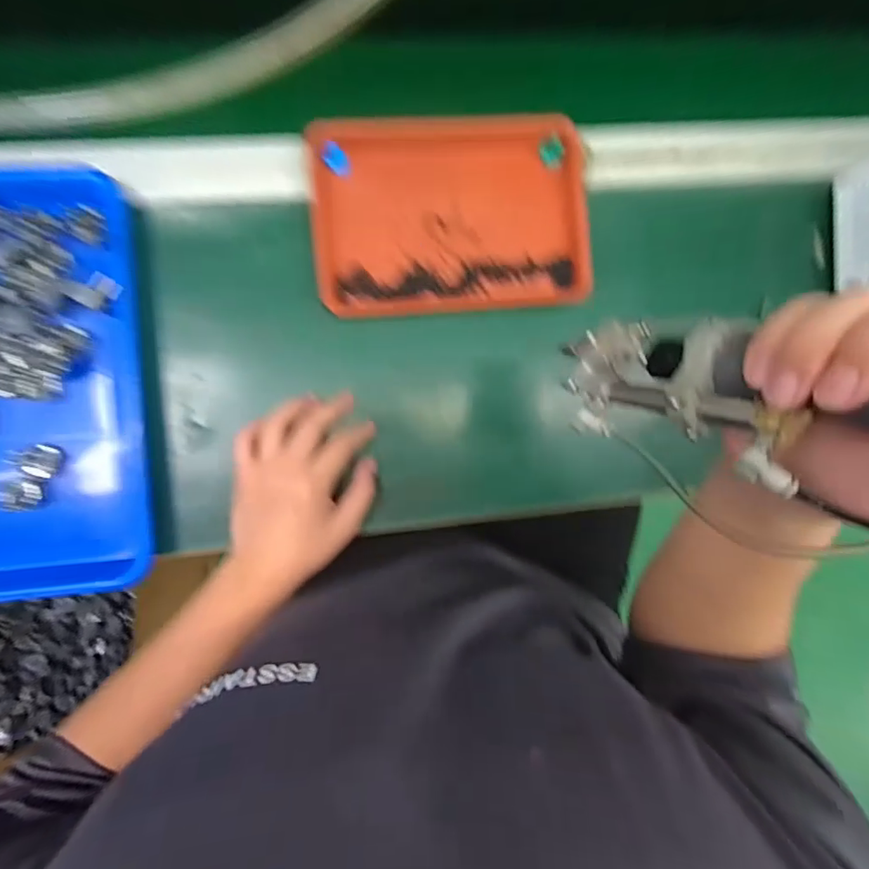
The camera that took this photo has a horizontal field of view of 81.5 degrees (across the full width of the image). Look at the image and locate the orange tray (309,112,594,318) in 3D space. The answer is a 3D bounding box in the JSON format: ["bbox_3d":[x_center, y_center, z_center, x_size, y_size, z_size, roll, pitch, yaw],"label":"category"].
[{"bbox_3d":[0.016,-0.192,0.441,0.234,0.031,0.160,-5,90,-8],"label":"orange tray"}]

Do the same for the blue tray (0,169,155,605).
[{"bbox_3d":[-0.354,-0.029,0.406,0.246,0.066,0.336,-4,90,-8],"label":"blue tray"}]

